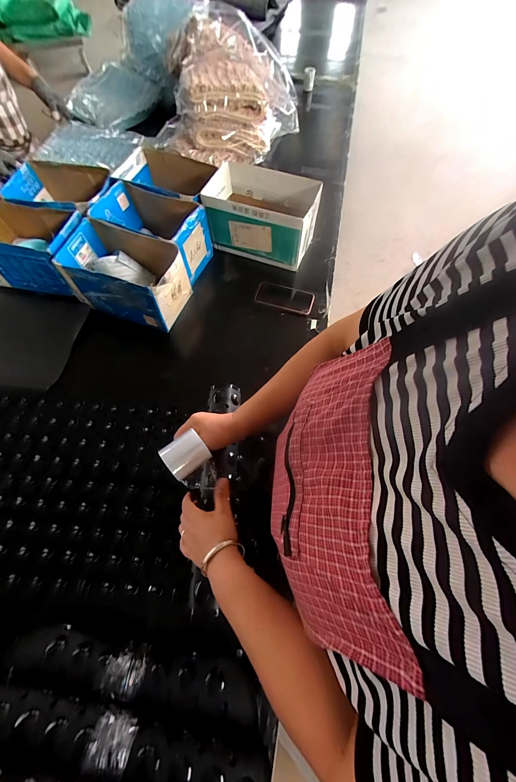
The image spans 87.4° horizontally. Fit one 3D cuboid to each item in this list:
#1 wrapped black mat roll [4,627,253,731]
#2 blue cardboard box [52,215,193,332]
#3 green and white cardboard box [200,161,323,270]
[{"bbox_3d":[-0.196,0.433,0.422,0.383,0.053,0.060,8,67,3],"label":"wrapped black mat roll"},{"bbox_3d":[-0.345,-0.304,0.721,0.291,0.151,0.179,21,68,8],"label":"blue cardboard box"},{"bbox_3d":[0.006,-0.533,0.829,0.331,0.169,0.202,18,68,7],"label":"green and white cardboard box"}]

